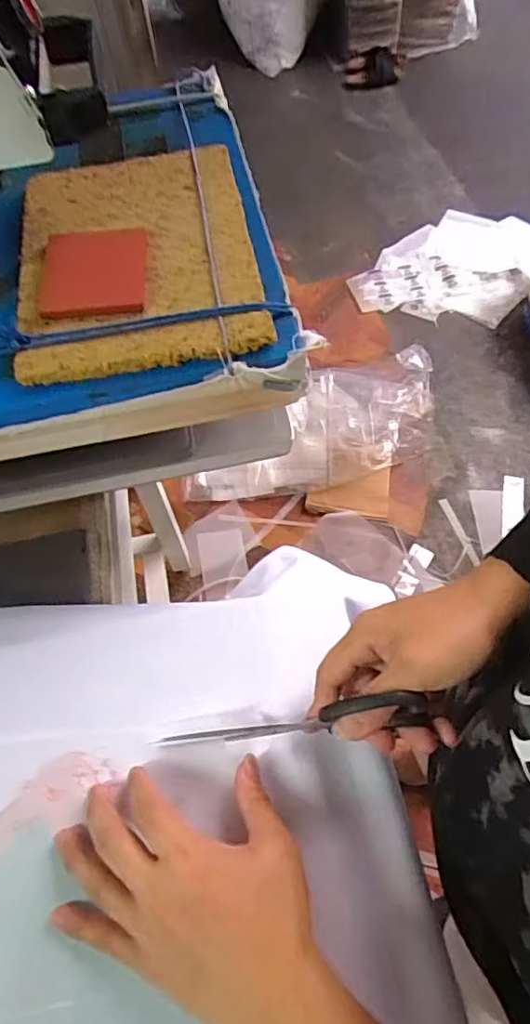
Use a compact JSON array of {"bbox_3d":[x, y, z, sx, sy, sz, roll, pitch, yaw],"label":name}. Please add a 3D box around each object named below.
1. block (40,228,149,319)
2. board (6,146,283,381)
[{"bbox_3d":[-0.131,-0.183,0.448,0.078,0.010,0.095,-5,60,1],"label":"block"},{"bbox_3d":[-0.102,-0.207,0.465,0.179,0.008,0.244,-11,60,-2],"label":"board"}]

